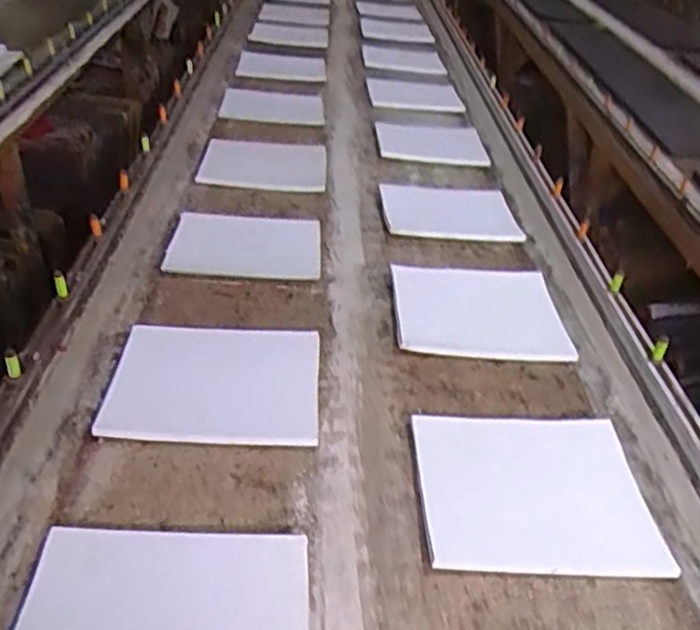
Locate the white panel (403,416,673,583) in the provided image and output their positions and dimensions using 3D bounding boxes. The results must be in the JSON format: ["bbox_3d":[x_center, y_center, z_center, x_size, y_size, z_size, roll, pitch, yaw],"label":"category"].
[{"bbox_3d":[0.221,0.205,0.841,0.270,0.017,0.235,3,37,-3],"label":"white panel"}]

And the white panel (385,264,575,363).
[{"bbox_3d":[0.208,-0.018,1.138,0.269,0.011,0.251,3,37,-3],"label":"white panel"}]

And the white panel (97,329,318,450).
[{"bbox_3d":[-0.179,0.088,0.940,0.270,0.016,0.233,3,37,-4],"label":"white panel"}]

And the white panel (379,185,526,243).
[{"bbox_3d":[0.200,-0.217,1.422,0.266,0.015,0.235,-1,37,-8],"label":"white panel"}]

